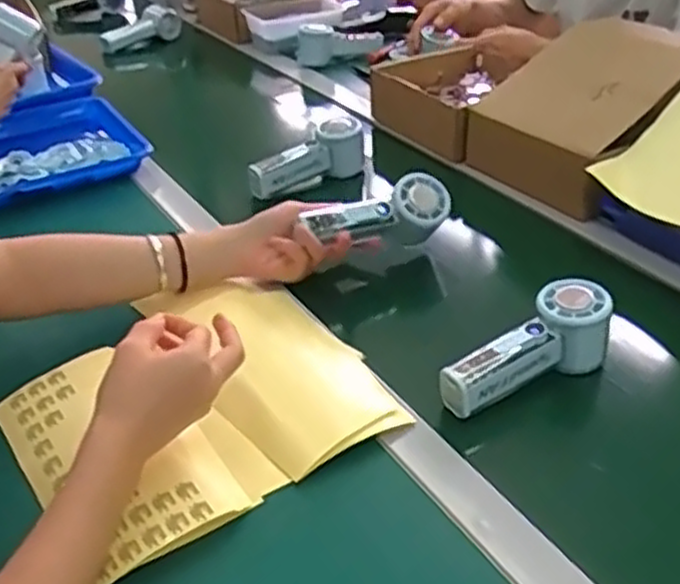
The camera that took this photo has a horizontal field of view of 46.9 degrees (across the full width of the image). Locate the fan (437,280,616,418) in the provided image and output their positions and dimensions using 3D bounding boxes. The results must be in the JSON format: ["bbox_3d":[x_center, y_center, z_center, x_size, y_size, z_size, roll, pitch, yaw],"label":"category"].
[{"bbox_3d":[0.150,0.047,0.614,0.152,0.060,0.049,-25,39,-29],"label":"fan"}]

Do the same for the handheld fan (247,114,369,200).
[{"bbox_3d":[-0.045,-0.158,0.934,0.152,0.062,0.053,-21,38,-25],"label":"handheld fan"}]

